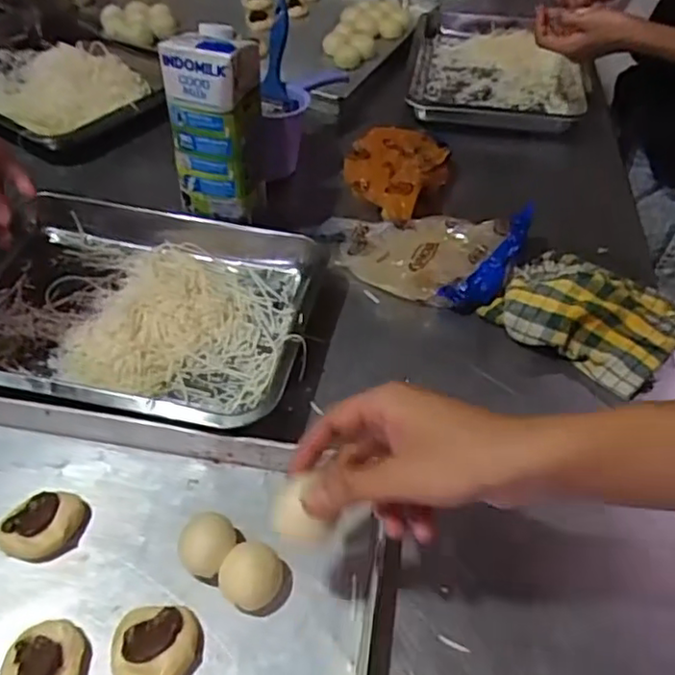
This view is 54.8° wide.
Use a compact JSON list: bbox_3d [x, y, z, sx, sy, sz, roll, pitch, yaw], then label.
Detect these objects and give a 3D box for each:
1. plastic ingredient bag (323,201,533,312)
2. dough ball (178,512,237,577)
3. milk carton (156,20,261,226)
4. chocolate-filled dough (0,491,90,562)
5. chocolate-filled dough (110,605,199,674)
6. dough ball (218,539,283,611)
[{"bbox_3d":[0.096,-0.082,0.668,0.208,0.049,0.102,-1,48,-2],"label":"plastic ingredient bag"},{"bbox_3d":[-0.091,0.145,0.455,0.035,0.026,0.040,20,51,16],"label":"dough ball"},{"bbox_3d":[-0.122,-0.213,0.668,0.088,0.190,0.081,1,48,0],"label":"milk carton"},{"bbox_3d":[-0.211,0.132,0.464,0.052,0.019,0.051,14,49,12],"label":"chocolate-filled dough"},{"bbox_3d":[-0.116,0.196,0.413,0.051,0.015,0.053,10,48,8],"label":"chocolate-filled dough"},{"bbox_3d":[-0.059,0.163,0.442,0.040,0.025,0.039,0,48,0],"label":"dough ball"}]

